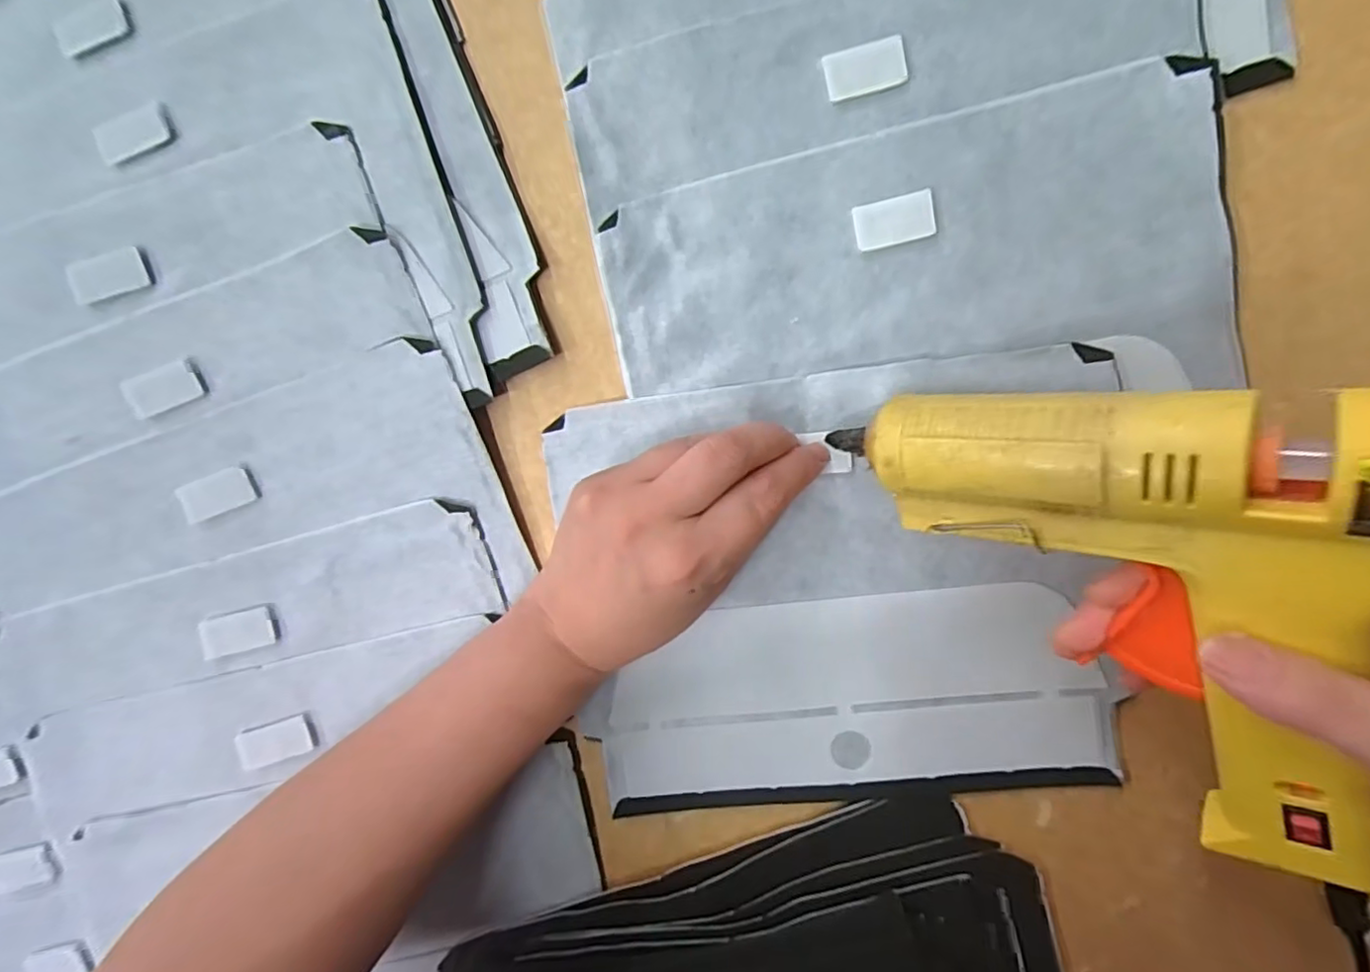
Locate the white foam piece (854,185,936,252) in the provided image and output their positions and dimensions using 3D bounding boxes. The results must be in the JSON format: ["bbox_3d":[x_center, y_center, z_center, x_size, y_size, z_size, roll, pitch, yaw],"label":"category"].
[{"bbox_3d":[0.089,-0.113,0.266,0.033,0.005,0.019,-12,95,7],"label":"white foam piece"}]

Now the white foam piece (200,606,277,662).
[{"bbox_3d":[-0.215,0.071,0.299,0.033,0.008,0.019,-14,95,7],"label":"white foam piece"}]

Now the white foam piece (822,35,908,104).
[{"bbox_3d":[0.075,-0.174,0.261,0.033,0.007,0.017,-12,95,7],"label":"white foam piece"}]

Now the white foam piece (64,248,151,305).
[{"bbox_3d":[-0.270,-0.098,0.292,0.037,0.005,0.020,-11,95,7],"label":"white foam piece"}]

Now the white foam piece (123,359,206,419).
[{"bbox_3d":[-0.248,-0.046,0.296,0.034,0.006,0.021,-21,94,8],"label":"white foam piece"}]

